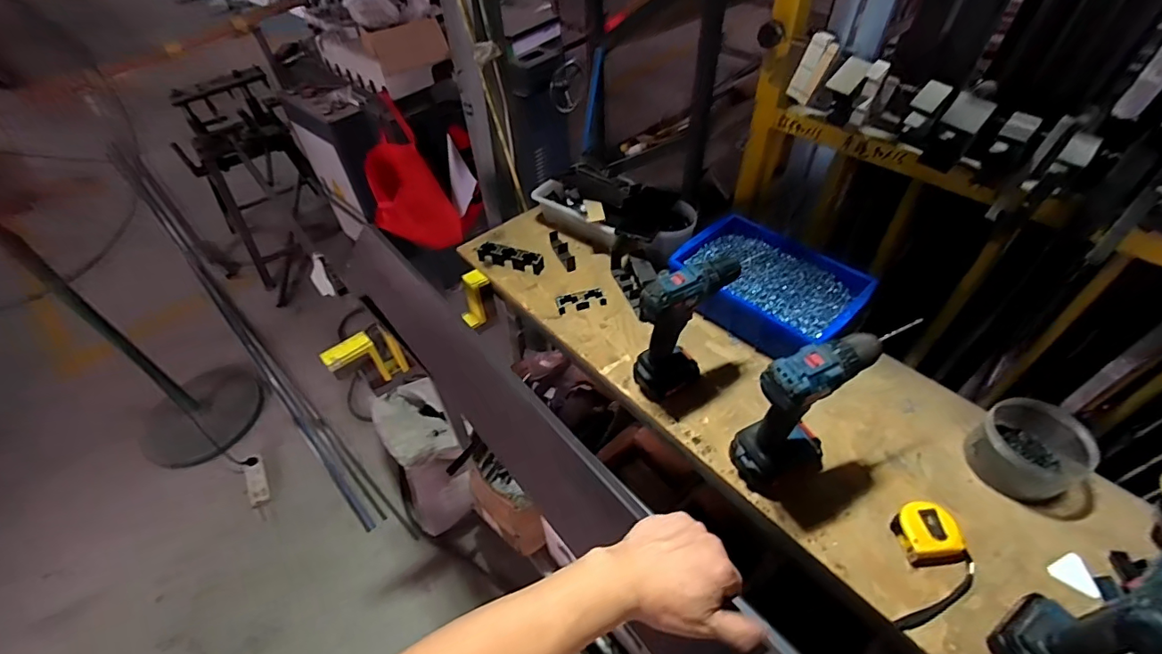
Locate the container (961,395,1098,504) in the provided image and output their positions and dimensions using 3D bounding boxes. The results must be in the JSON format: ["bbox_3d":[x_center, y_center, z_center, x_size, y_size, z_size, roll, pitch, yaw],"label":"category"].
[{"bbox_3d":[0.602,0.160,0.658,0.120,0.082,0.120,-27,52,-21],"label":"container"}]

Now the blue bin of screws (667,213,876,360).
[{"bbox_3d":[0.321,-0.073,0.878,0.222,0.074,0.300,-34,55,-25],"label":"blue bin of screws"}]

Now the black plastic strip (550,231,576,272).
[{"bbox_3d":[-0.037,-0.156,1.011,0.025,0.028,0.108,-17,49,-13],"label":"black plastic strip"}]

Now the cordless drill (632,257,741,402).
[{"bbox_3d":[0.147,-0.001,0.725,0.141,0.208,0.071,-34,55,-25],"label":"cordless drill"}]

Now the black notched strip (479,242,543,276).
[{"bbox_3d":[-0.144,-0.142,1.000,0.138,0.039,0.028,15,50,16],"label":"black notched strip"}]

